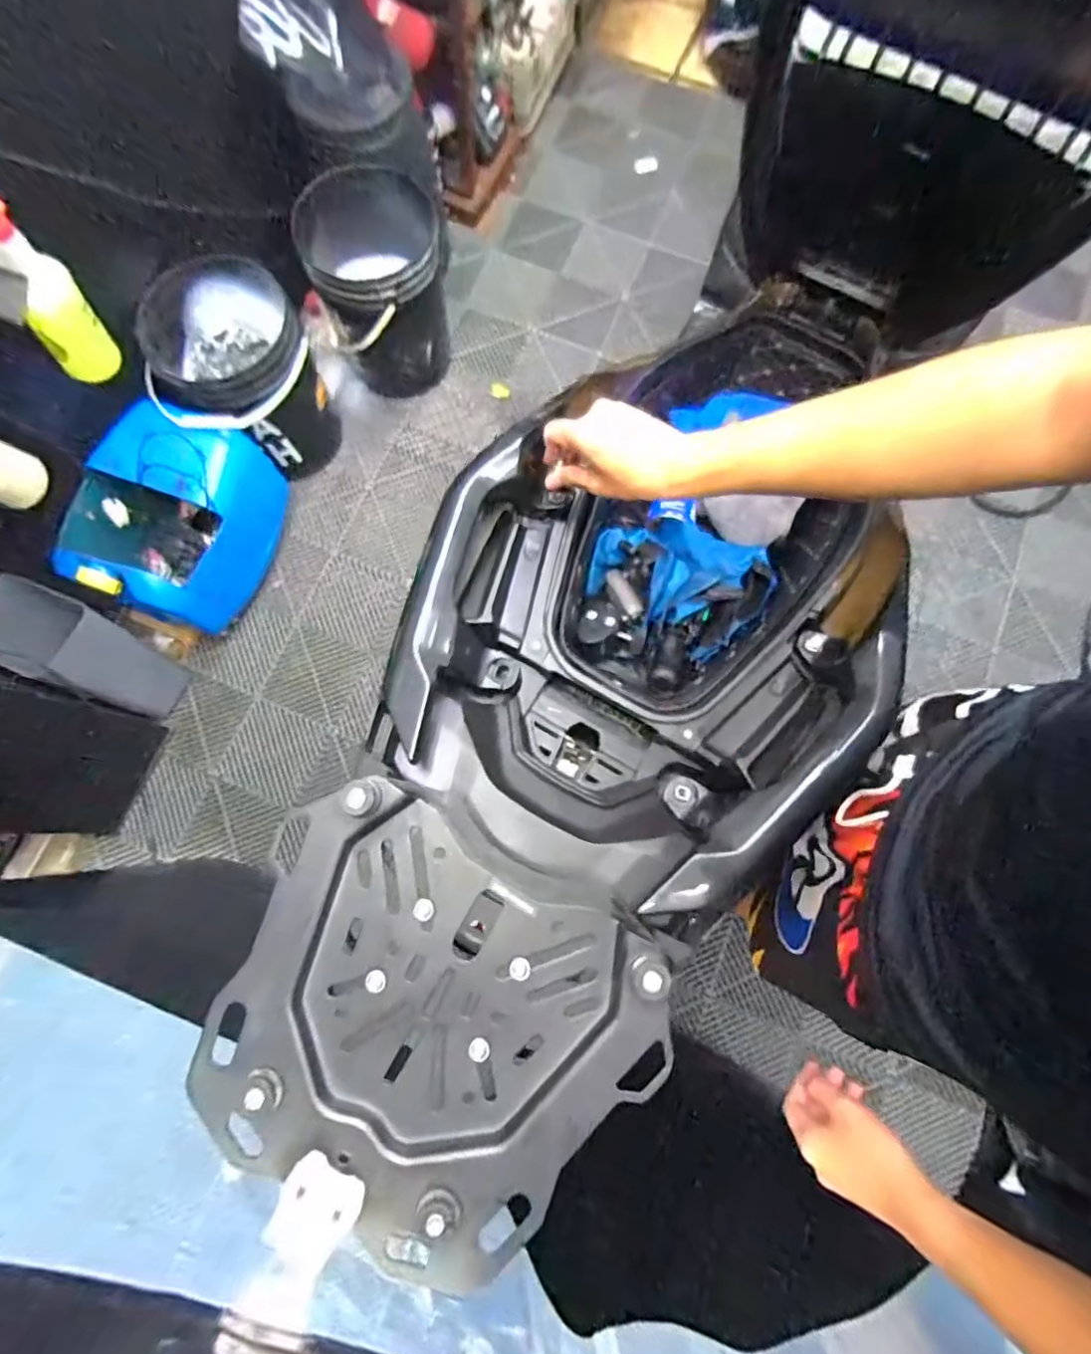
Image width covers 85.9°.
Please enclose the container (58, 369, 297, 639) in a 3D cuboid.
[{"bbox_3d":[-0.798,-0.353,1.288,0.259,0.325,0.425,26,78,5],"label":"container"}]

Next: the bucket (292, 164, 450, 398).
[{"bbox_3d":[-0.398,-0.943,1.443,0.288,0.347,0.339,-14,77,-4],"label":"bucket"}]

